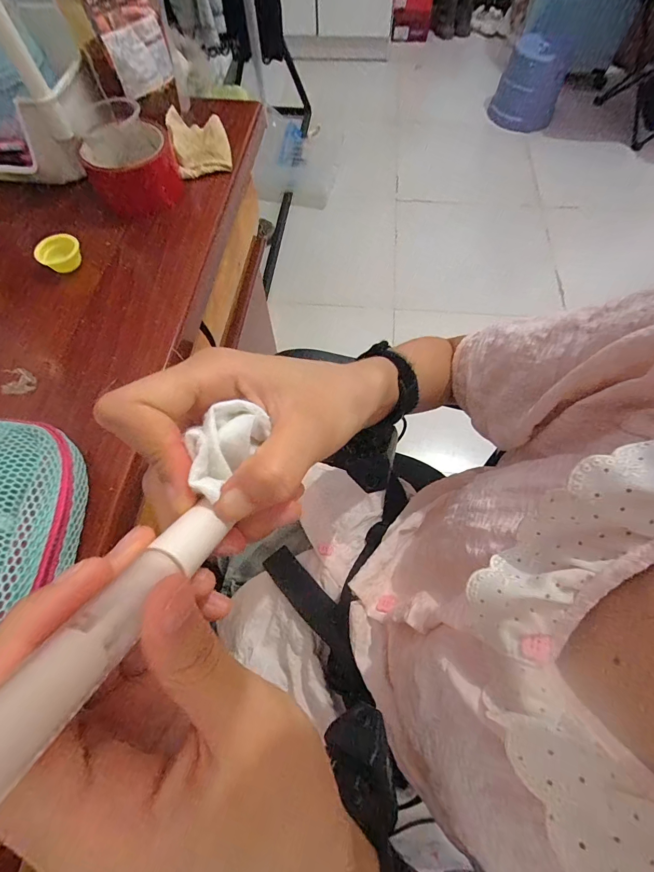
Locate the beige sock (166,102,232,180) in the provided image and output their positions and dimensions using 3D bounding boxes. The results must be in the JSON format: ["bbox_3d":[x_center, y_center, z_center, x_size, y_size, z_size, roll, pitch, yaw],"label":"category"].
[{"bbox_3d":[-0.143,-0.334,0.419,0.060,0.028,0.091,-17,66,-7],"label":"beige sock"}]

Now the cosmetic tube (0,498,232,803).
[{"bbox_3d":[-0.054,0.047,0.089,0.014,0.010,0.091,19,30,9],"label":"cosmetic tube"}]

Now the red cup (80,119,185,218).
[{"bbox_3d":[-0.199,-0.276,0.384,0.085,0.045,0.088,-24,67,-11],"label":"red cup"}]

